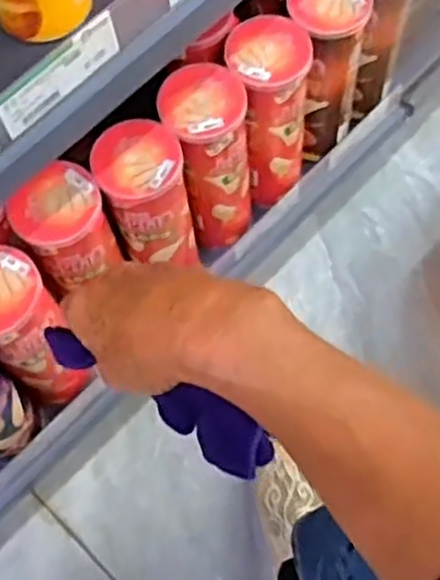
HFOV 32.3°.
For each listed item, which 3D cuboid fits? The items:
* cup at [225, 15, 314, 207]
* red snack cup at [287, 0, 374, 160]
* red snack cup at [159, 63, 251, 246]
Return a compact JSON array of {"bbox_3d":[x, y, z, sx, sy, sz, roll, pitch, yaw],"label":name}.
[{"bbox_3d":[0.045,-0.159,0.699,0.069,0.172,0.081,-3,68,1],"label":"cup"},{"bbox_3d":[0.096,-0.206,0.714,0.068,0.172,0.082,6,68,5],"label":"red snack cup"},{"bbox_3d":[-0.009,-0.113,0.684,0.066,0.190,0.070,-1,68,2],"label":"red snack cup"}]

